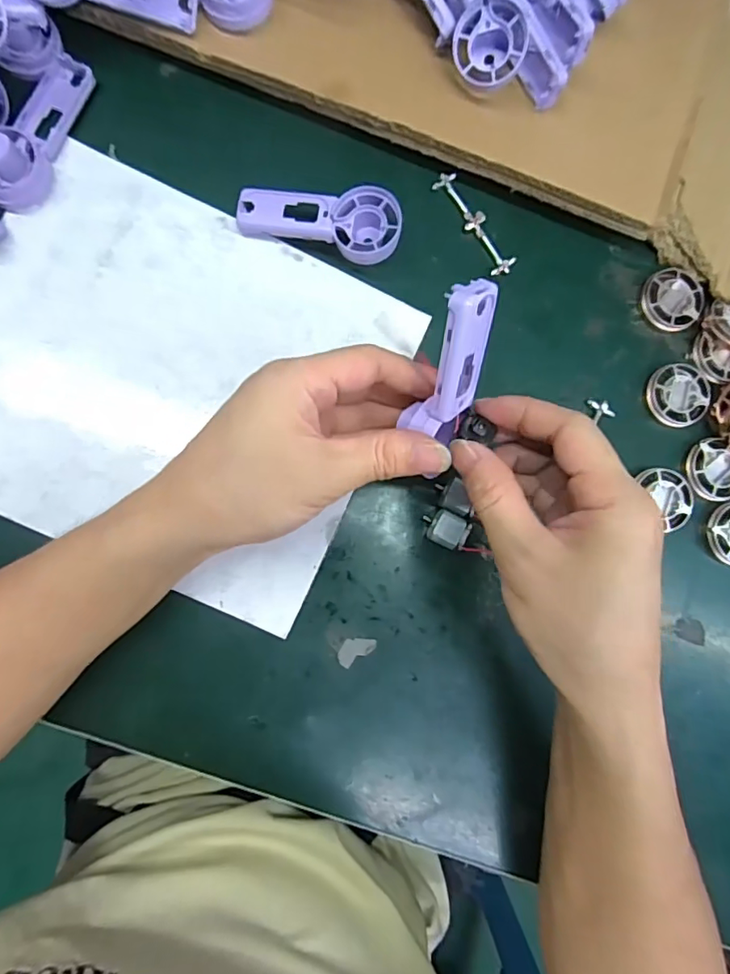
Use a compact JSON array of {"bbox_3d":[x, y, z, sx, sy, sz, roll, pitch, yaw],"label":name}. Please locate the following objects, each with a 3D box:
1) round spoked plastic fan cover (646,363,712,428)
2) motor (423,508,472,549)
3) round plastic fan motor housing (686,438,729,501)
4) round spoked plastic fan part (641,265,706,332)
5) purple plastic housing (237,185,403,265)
[{"bbox_3d":[0.200,-0.058,0.335,0.039,0.008,0.039,0,87,-6],"label":"round spoked plastic fan cover"},{"bbox_3d":[0.046,0.024,0.308,0.026,0.018,0.019,23,85,-4],"label":"motor"},{"bbox_3d":[0.223,-0.011,0.330,0.040,0.004,0.038,0,87,-6],"label":"round plastic fan motor housing"},{"bbox_3d":[0.198,-0.120,0.339,0.039,0.007,0.038,0,87,-6],"label":"round spoked plastic fan part"},{"bbox_3d":[-0.027,-0.154,0.308,0.092,0.023,0.038,4,87,-5],"label":"purple plastic housing"}]

